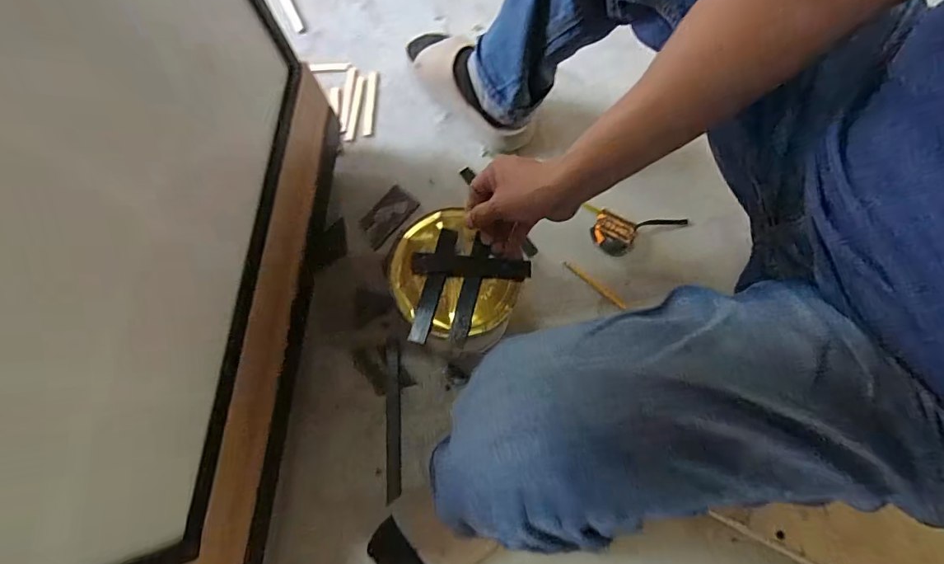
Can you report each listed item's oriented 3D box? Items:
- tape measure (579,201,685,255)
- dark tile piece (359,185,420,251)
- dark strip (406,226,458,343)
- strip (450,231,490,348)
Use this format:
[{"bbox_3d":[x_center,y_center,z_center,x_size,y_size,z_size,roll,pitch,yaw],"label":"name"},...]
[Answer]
[{"bbox_3d":[0.274,-0.081,0.757,0.161,0.041,0.071,4,75,3],"label":"tape measure"},{"bbox_3d":[-0.146,-0.114,0.793,0.066,0.011,0.108,41,80,11],"label":"dark tile piece"},{"bbox_3d":[-0.045,0.004,0.551,0.022,0.004,0.140,16,82,-2],"label":"dark strip"},{"bbox_3d":[-0.002,0.012,0.549,0.019,0.009,0.123,13,81,5],"label":"strip"}]

